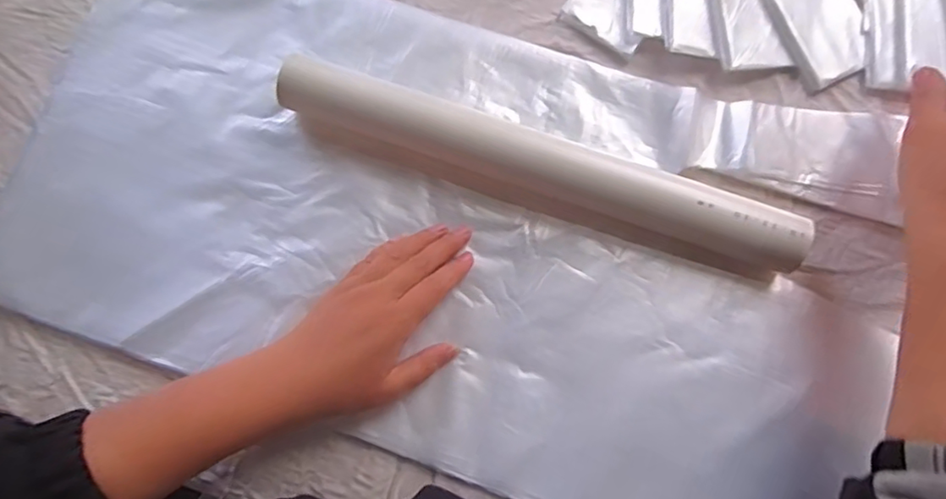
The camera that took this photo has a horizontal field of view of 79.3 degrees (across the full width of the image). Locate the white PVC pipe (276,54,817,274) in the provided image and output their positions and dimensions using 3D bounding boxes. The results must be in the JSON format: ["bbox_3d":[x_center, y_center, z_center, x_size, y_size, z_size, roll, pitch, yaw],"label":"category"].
[{"bbox_3d":[0.038,-0.060,0.389,0.360,0.034,0.038,19,80,5],"label":"white PVC pipe"}]

